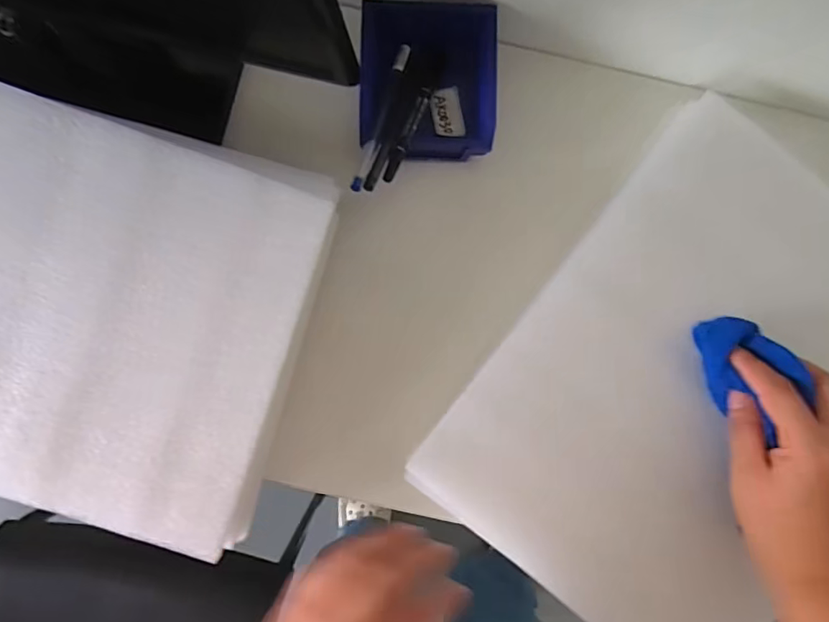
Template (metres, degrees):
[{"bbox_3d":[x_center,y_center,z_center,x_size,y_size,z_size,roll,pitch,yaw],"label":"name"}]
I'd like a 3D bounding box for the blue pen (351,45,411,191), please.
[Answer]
[{"bbox_3d":[-0.024,-0.152,0.398,0.010,0.006,0.137,17,72,-2],"label":"blue pen"}]

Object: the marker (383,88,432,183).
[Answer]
[{"bbox_3d":[-0.005,-0.136,0.392,0.010,0.006,0.089,23,73,-2],"label":"marker"}]

